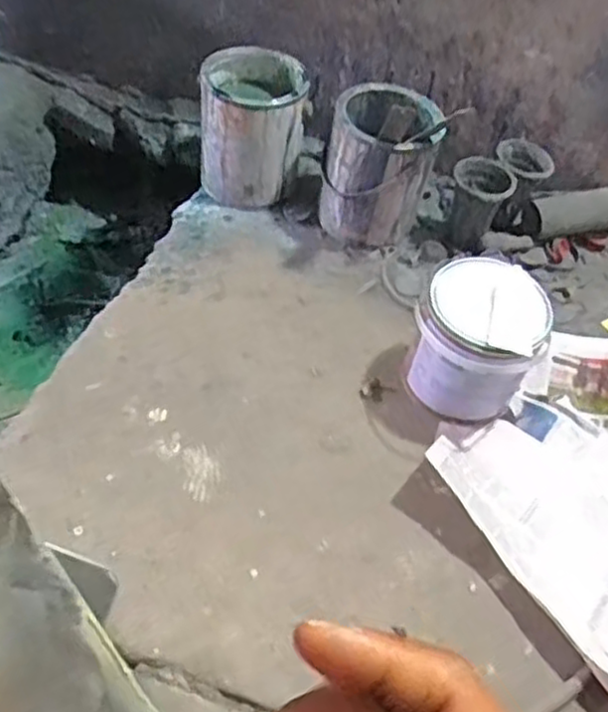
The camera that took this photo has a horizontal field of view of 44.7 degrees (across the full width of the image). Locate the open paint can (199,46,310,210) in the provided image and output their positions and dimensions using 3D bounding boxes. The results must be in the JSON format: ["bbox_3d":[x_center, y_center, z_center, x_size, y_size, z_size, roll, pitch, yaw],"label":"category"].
[{"bbox_3d":[-0.084,-0.368,1.202,0.162,0.185,0.178,5,50,-2],"label":"open paint can"}]

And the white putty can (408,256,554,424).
[{"bbox_3d":[0.220,-0.012,0.959,0.149,0.169,0.141,3,50,-4],"label":"white putty can"}]

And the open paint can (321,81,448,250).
[{"bbox_3d":[0.117,-0.300,1.145,0.157,0.225,0.161,3,50,-4],"label":"open paint can"}]

